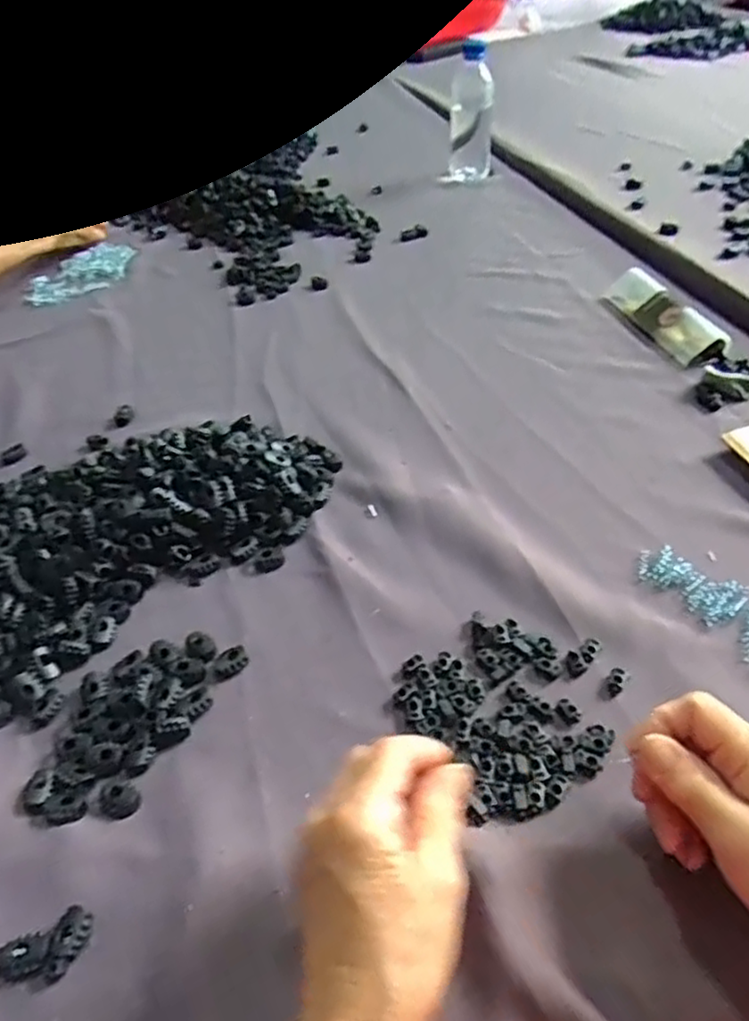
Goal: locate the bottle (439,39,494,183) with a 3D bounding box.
[{"bbox_3d":[0.134,-0.564,0.978,0.068,0.165,0.069,-1,43,7],"label":"bottle"}]

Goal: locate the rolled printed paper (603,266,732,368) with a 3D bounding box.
[{"bbox_3d":[0.282,-0.195,0.672,0.041,0.026,0.166,-13,43,-7],"label":"rolled printed paper"}]

